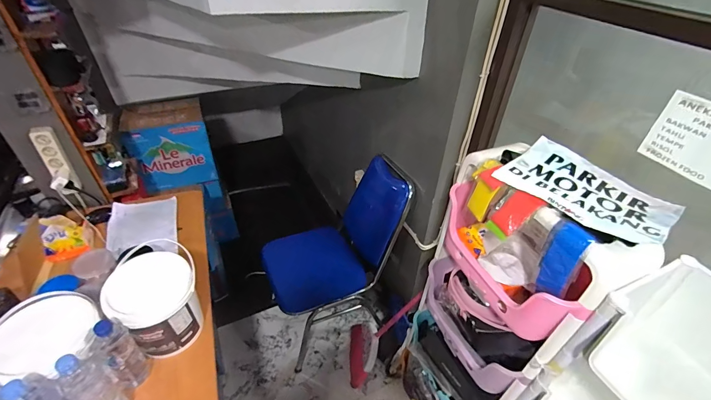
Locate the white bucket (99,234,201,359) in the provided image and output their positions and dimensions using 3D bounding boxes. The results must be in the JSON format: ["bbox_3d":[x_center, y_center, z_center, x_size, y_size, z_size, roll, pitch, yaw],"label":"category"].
[{"bbox_3d":[-0.513,0.280,0.917,0.194,0.212,0.183,1,40,-1],"label":"white bucket"}]

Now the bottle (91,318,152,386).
[{"bbox_3d":[-0.538,0.356,0.804,0.055,0.242,0.068,26,45,26],"label":"bottle"}]

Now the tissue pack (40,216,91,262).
[{"bbox_3d":[-0.989,0.130,1.185,0.111,0.041,0.156,-21,80,-37],"label":"tissue pack"}]

